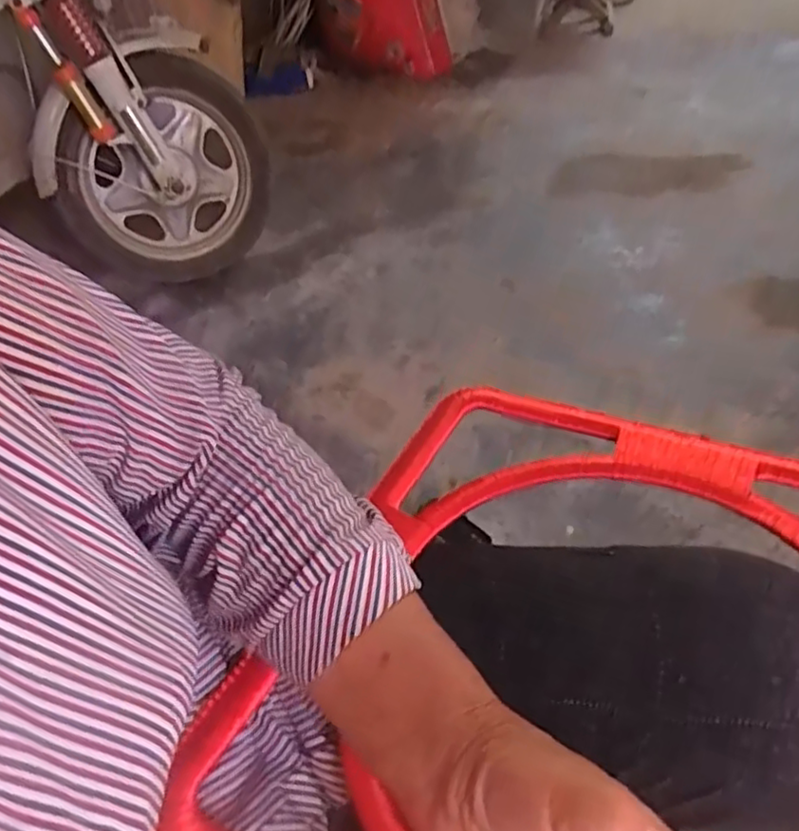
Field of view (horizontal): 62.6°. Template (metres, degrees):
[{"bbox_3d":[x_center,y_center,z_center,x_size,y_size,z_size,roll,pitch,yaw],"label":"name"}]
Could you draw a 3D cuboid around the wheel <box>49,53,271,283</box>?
[{"bbox_3d":[-0.459,-0.477,1.315,0.393,0.426,0.139,9,19,-30],"label":"wheel"}]

